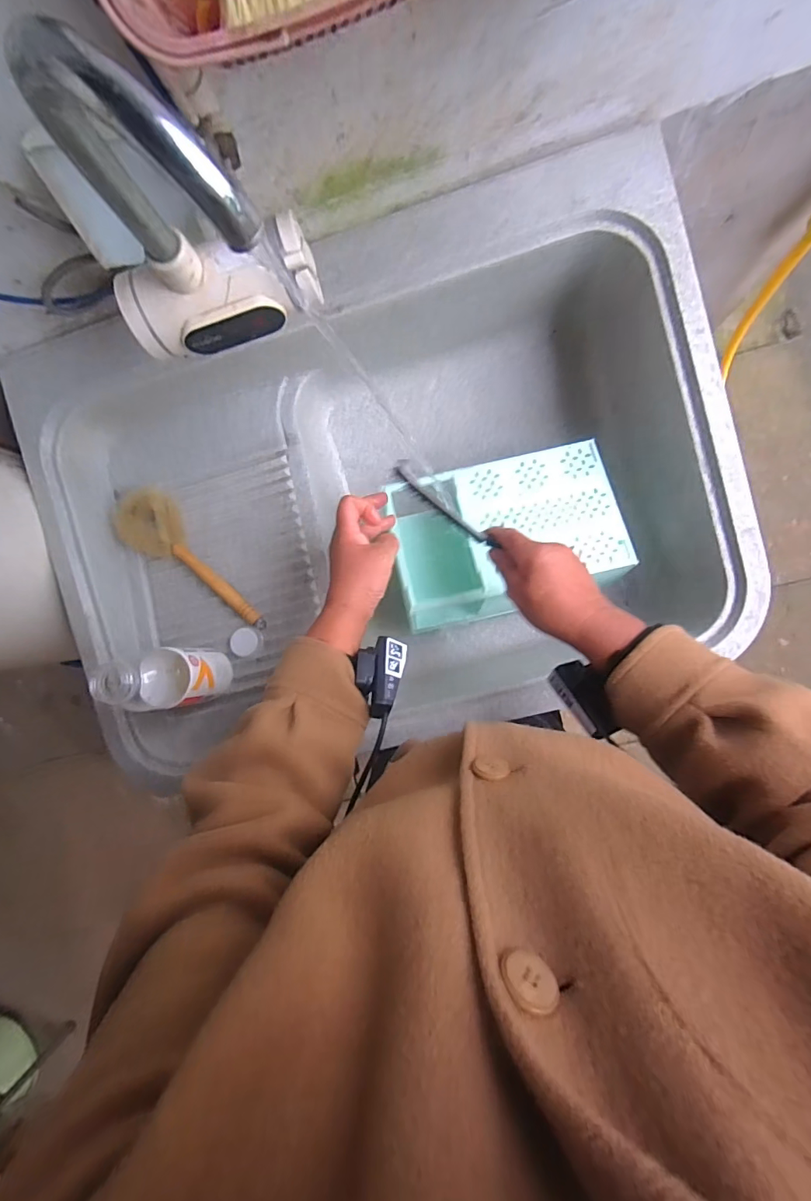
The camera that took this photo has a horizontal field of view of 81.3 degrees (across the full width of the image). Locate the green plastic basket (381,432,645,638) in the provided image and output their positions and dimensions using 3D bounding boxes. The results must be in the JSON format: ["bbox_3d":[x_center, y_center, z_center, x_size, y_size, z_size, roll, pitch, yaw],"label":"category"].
[{"bbox_3d":[0.128,-0.083,0.611,0.281,0.104,0.194,-14,88,6],"label":"green plastic basket"}]

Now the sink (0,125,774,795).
[{"bbox_3d":[-0.034,-0.134,0.623,0.786,0.216,0.555,-10,89,6],"label":"sink"}]

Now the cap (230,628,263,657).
[{"bbox_3d":[-0.202,0.052,0.597,0.040,0.012,0.034,-1,90,7],"label":"cap"}]

